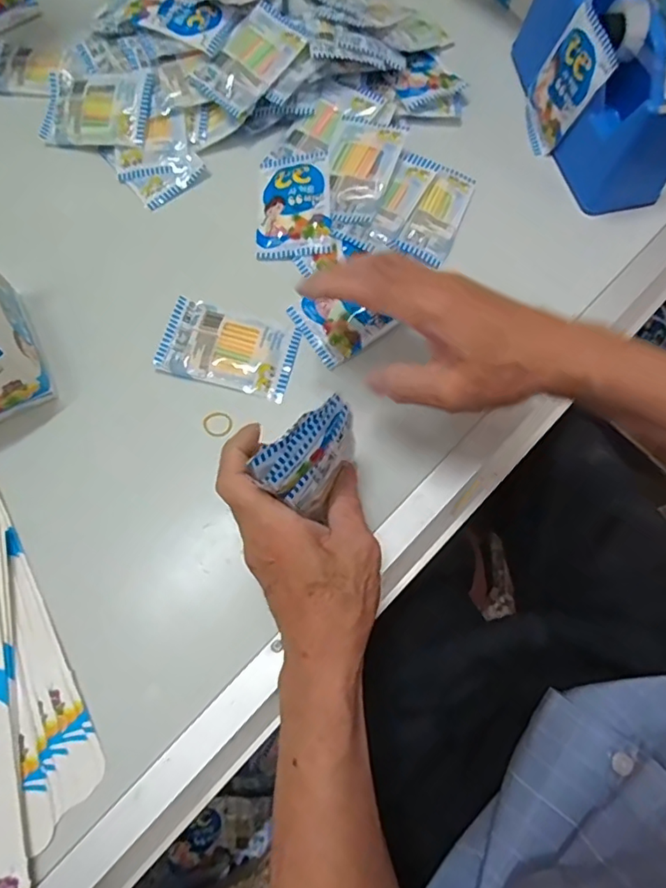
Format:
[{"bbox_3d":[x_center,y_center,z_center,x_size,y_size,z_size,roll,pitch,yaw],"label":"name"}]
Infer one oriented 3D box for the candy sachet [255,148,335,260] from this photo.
[{"bbox_3d":[-0.034,-0.206,0.463,0.062,0.015,0.104,-4,72,-1],"label":"candy sachet"}]

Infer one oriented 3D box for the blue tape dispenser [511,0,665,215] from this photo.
[{"bbox_3d":[0.220,-0.303,0.453,0.073,0.094,0.199,-14,73,-4],"label":"blue tape dispenser"}]

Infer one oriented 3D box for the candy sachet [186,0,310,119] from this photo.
[{"bbox_3d":[-0.069,-0.339,0.475,0.059,0.018,0.107,38,78,10],"label":"candy sachet"}]

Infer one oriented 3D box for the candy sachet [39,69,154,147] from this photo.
[{"bbox_3d":[-0.210,-0.297,0.481,0.101,0.010,0.069,9,87,14],"label":"candy sachet"}]

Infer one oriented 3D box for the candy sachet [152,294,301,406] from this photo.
[{"bbox_3d":[-0.081,-0.074,0.422,0.101,0.007,0.062,15,73,5],"label":"candy sachet"}]

